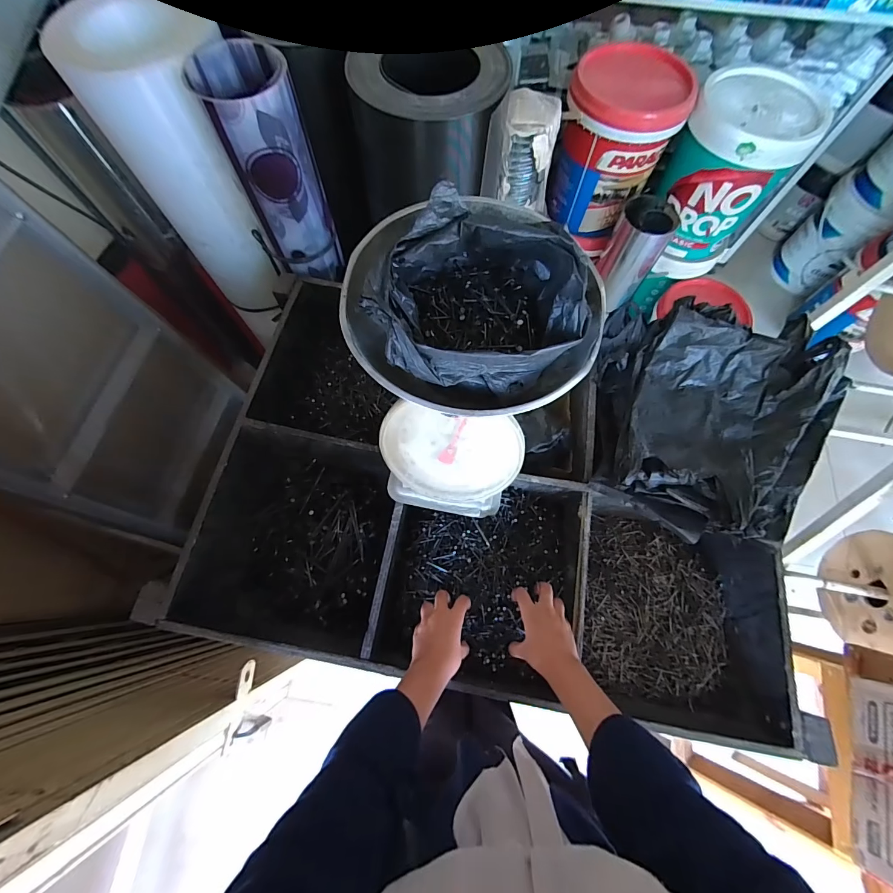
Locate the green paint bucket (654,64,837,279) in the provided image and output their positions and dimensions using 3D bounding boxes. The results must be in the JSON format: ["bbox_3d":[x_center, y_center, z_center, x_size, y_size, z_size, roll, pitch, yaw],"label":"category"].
[{"bbox_3d":[0.792,-0.779,1.144,0.290,0.414,0.312,0,70,-1],"label":"green paint bucket"}]

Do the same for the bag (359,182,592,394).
[{"bbox_3d":[0.023,-0.131,0.337,0.172,0.093,0.160,-11,70,-5],"label":"bag"}]

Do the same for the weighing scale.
[{"bbox_3d":[0.020,-0.088,0.463,0.229,0.349,0.256,14,70,4],"label":"weighing scale"}]

